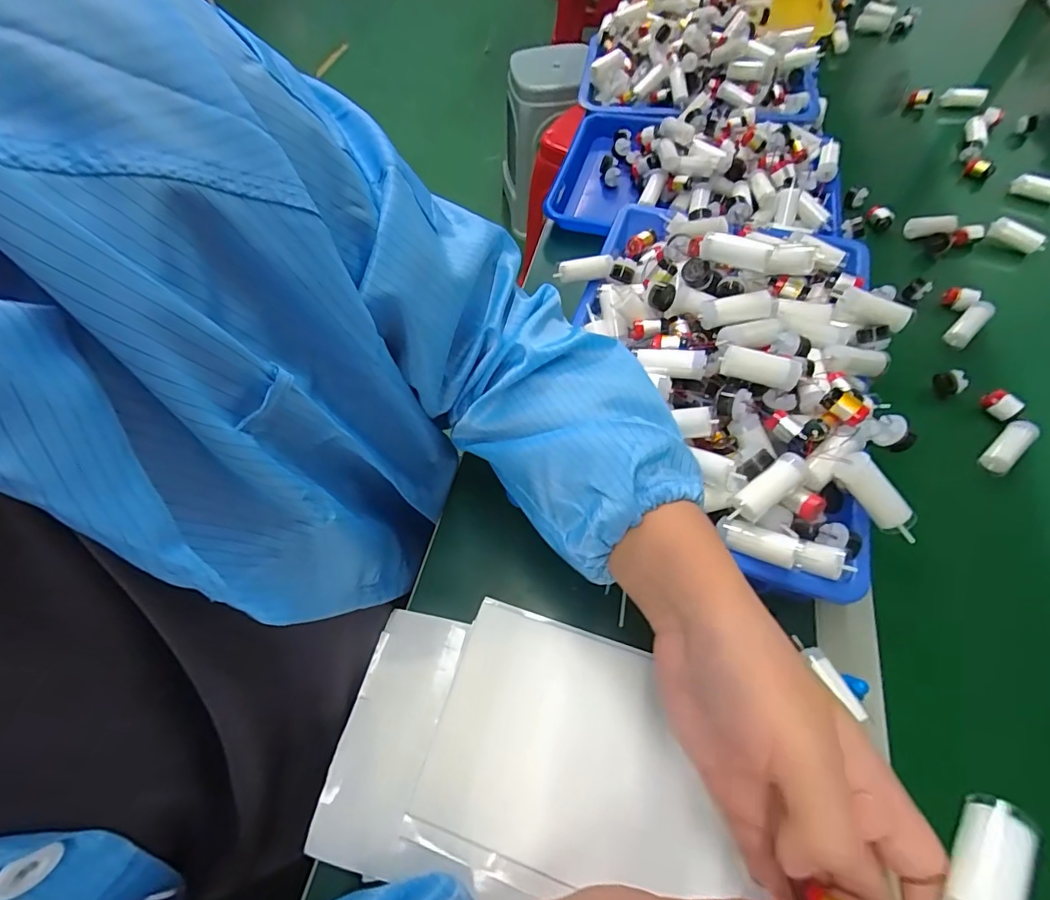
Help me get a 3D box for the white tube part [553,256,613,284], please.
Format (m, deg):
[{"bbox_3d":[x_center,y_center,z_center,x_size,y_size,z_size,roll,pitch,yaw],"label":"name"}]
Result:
[{"bbox_3d":[0.052,-0.163,0.449,0.050,0.016,0.016,-8,59,-2],"label":"white tube part"}]

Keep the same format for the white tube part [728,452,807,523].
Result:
[{"bbox_3d":[0.153,0.025,0.316,0.055,0.020,0.020,-42,64,1],"label":"white tube part"}]

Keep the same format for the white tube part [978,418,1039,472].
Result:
[{"bbox_3d":[0.412,-0.001,0.424,0.055,0.023,0.022,-36,64,-17],"label":"white tube part"}]

